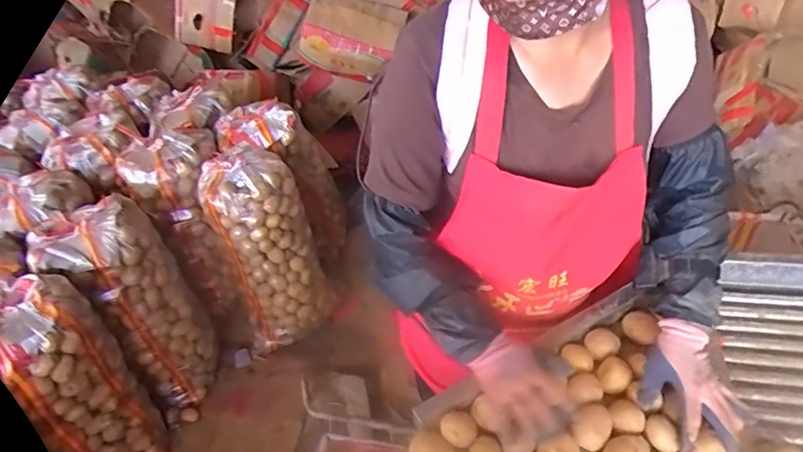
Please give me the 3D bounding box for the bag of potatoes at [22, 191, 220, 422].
[{"bbox_3d":[-0.657,0.220,1.362,0.267,0.598,0.256,-32,51,-28],"label":"bag of potatoes"}]

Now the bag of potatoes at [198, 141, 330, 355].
[{"bbox_3d":[-0.379,0.078,1.520,0.243,0.586,0.244,-19,46,-17],"label":"bag of potatoes"}]

